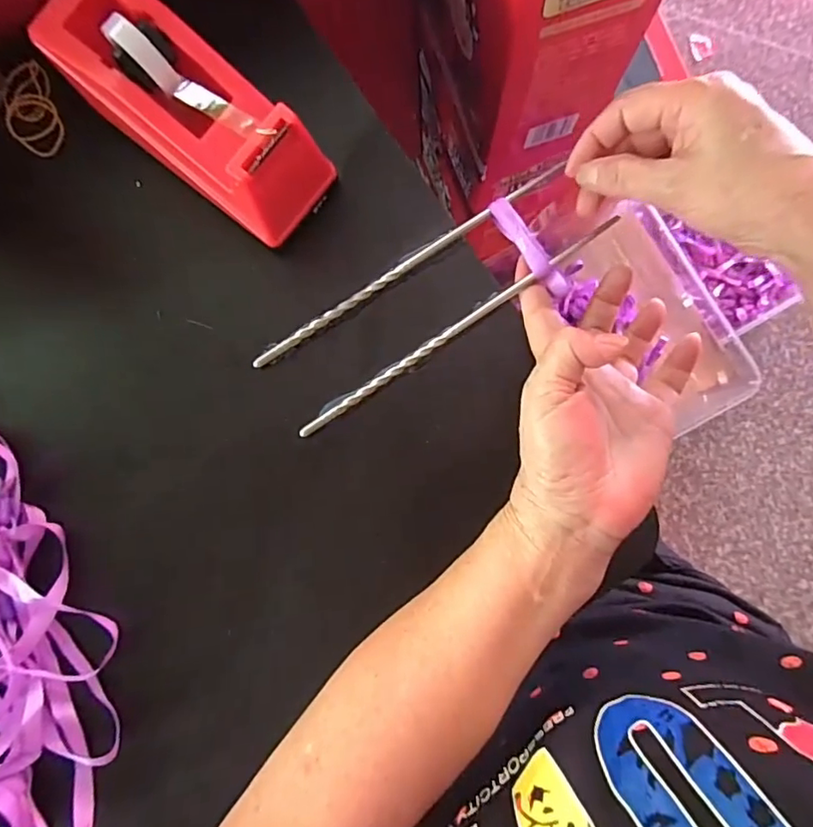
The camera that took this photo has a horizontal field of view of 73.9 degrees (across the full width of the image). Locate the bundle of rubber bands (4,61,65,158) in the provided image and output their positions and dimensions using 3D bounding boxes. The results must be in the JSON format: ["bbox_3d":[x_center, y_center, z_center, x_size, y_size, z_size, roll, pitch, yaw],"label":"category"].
[{"bbox_3d":[-0.239,-0.193,0.347,0.031,0.009,0.061,-24,84,0],"label":"bundle of rubber bands"}]

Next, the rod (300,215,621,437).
[{"bbox_3d":[0.031,-0.051,0.316,0.219,0.009,0.007,-34,81,-1],"label":"rod"}]

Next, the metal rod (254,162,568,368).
[{"bbox_3d":[0.001,-0.088,0.321,0.212,0.006,0.008,-33,81,-1],"label":"metal rod"}]

